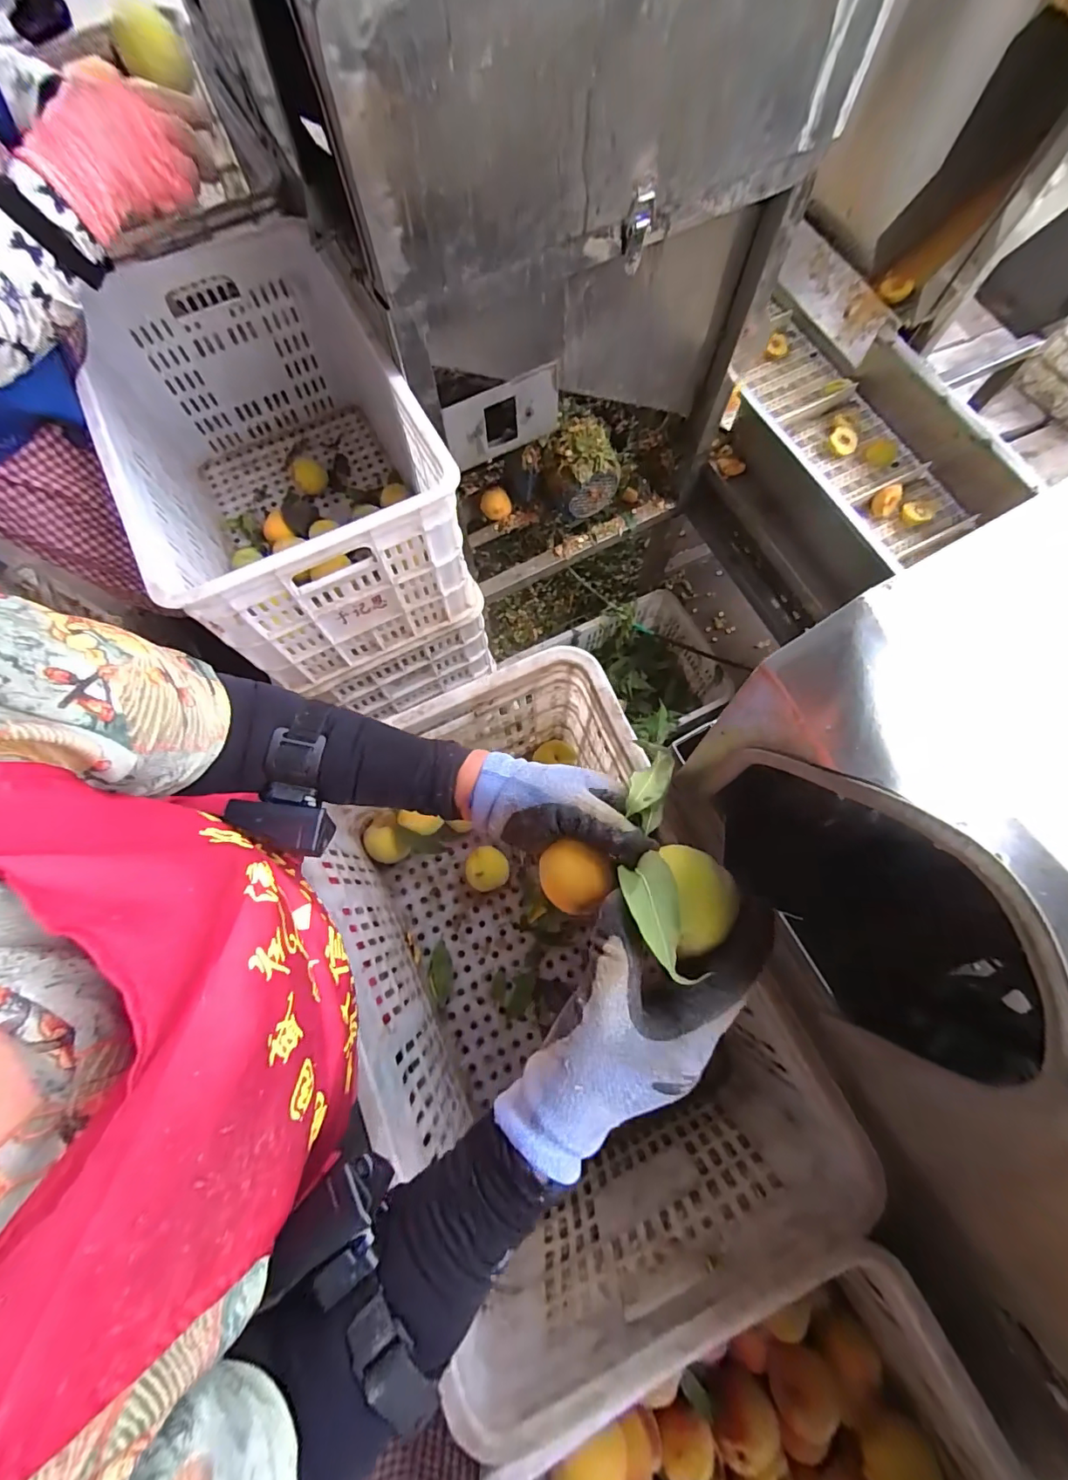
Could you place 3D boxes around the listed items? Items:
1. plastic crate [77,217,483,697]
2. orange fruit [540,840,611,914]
[{"bbox_3d":[-0.354,-0.402,0.739,0.353,0.286,0.536,-24,76,-7],"label":"plastic crate"},{"bbox_3d":[0.026,0.094,0.343,0.043,0.044,0.041,42,79,10],"label":"orange fruit"}]

